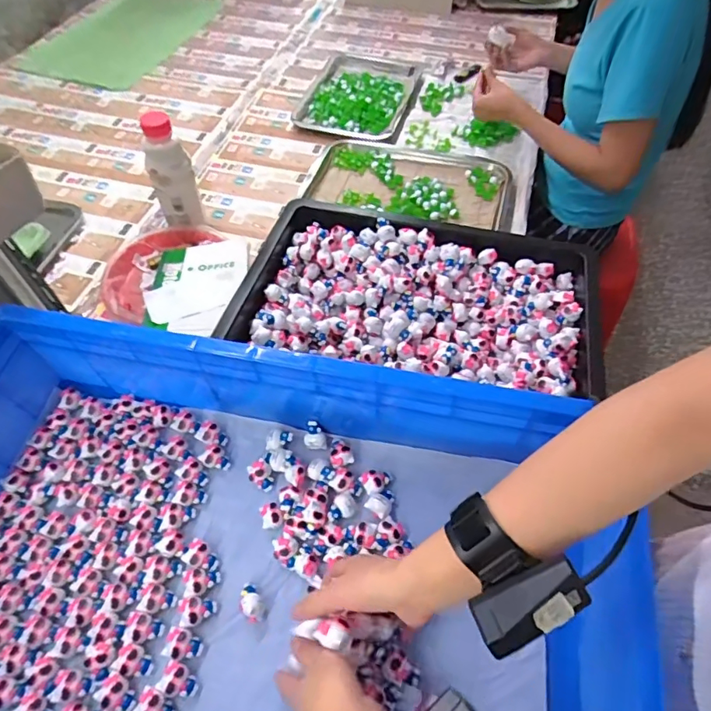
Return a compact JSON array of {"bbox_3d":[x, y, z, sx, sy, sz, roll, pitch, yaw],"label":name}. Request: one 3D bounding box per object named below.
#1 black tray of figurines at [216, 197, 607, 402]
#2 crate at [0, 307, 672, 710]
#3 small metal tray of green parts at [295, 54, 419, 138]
[{"bbox_3d":[0.083,-0.073,0.674,0.463,0.062,0.261,10,56,7],"label":"black tray of figurines"},{"bbox_3d":[-0.123,0.197,0.451,0.614,0.159,0.390,9,55,8],"label":"crate"},{"bbox_3d":[0.006,-0.576,1.082,0.216,0.027,0.346,13,57,9],"label":"small metal tray of green parts"}]

